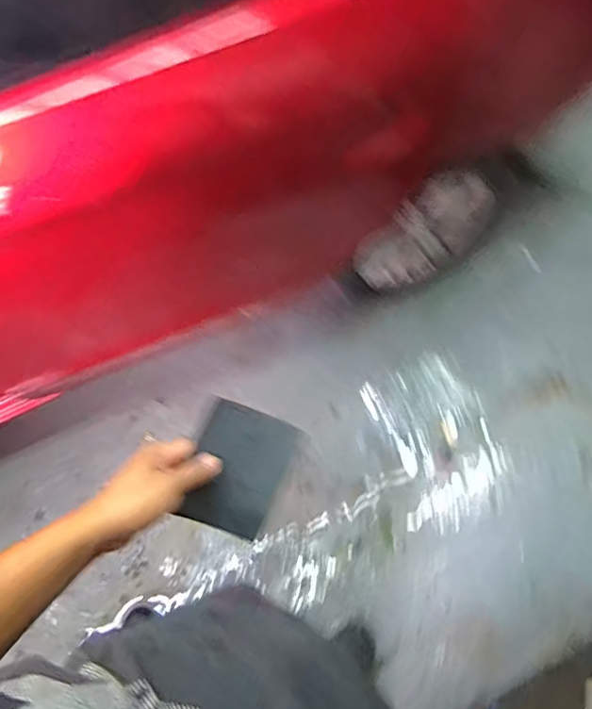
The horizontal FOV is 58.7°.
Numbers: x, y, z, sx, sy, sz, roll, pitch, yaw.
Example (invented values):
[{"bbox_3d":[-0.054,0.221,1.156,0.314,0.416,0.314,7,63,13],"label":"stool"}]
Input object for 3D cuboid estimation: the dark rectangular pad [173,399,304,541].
[{"bbox_3d":[-0.062,0.124,0.568,0.101,0.007,0.129,26,81,-14],"label":"dark rectangular pad"}]

